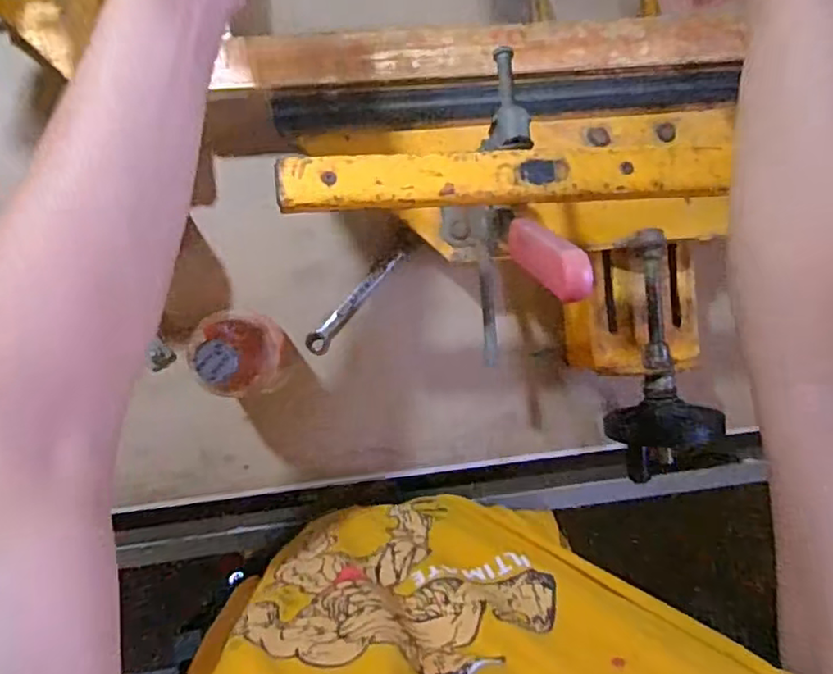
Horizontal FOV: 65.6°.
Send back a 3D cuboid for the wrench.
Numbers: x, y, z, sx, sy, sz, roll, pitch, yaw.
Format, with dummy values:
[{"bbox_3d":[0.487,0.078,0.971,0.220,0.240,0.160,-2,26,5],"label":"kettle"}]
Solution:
[{"bbox_3d":[-0.059,-0.034,0.601,0.020,0.006,0.121,40,88,-8],"label":"wrench"}]

